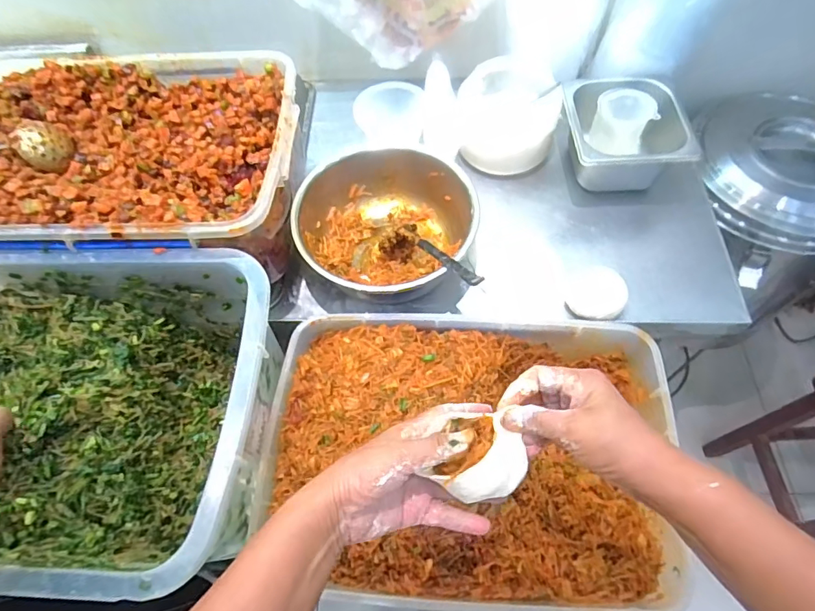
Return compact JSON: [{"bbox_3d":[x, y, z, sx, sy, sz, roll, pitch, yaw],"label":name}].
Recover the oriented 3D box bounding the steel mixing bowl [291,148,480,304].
[{"bbox_3d":[-0.024,-0.105,0.675,0.233,0.096,0.221,8,61,7],"label":"steel mixing bowl"}]

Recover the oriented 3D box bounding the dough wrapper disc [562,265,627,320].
[{"bbox_3d":[0.247,-0.017,0.649,0.077,0.017,0.085,-3,61,1],"label":"dough wrapper disc"}]

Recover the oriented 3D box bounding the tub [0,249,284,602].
[{"bbox_3d":[-0.361,0.128,0.547,0.442,0.204,0.318,2,61,4],"label":"tub"}]

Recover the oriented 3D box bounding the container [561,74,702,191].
[{"bbox_3d":[0.308,-0.242,0.727,0.165,0.106,0.160,3,61,5],"label":"container"}]

